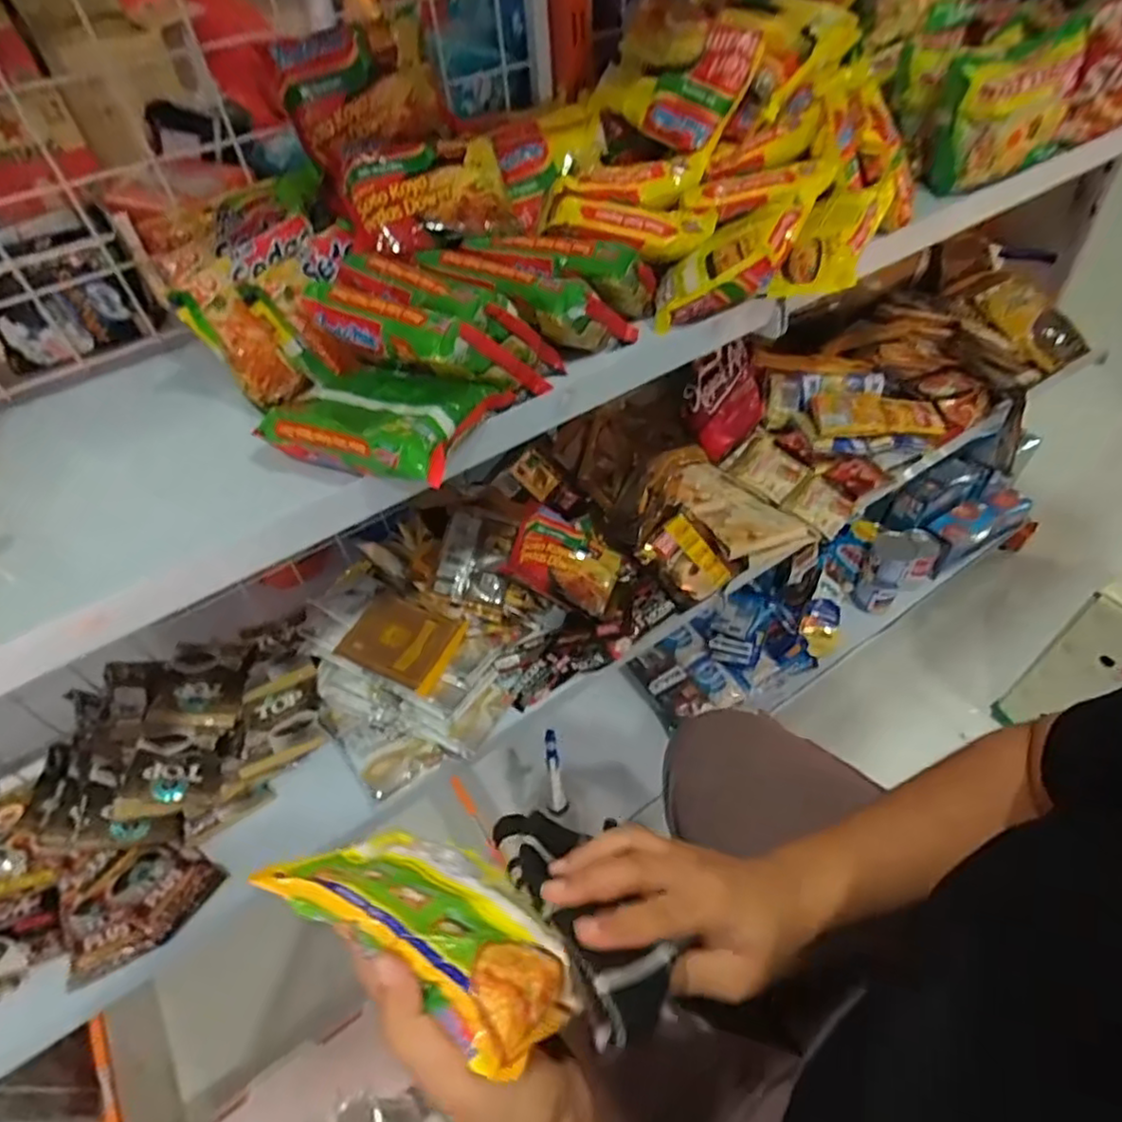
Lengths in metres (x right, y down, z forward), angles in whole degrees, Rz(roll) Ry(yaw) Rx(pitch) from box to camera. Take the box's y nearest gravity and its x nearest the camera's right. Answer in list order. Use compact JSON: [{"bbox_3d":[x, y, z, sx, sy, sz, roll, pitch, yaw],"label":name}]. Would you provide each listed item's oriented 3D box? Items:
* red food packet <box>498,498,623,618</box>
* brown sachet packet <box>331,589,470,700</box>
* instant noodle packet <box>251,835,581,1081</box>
[{"bbox_3d":[0.008,-0.005,0.765,0.126,0.032,0.106,26,62,-13],"label":"red food packet"},{"bbox_3d":[-0.173,0.085,0.720,0.123,0.012,0.093,20,54,20],"label":"brown sachet packet"},{"bbox_3d":[-0.059,0.167,0.315,0.147,0.090,0.022,19,99,28],"label":"instant noodle packet"}]

